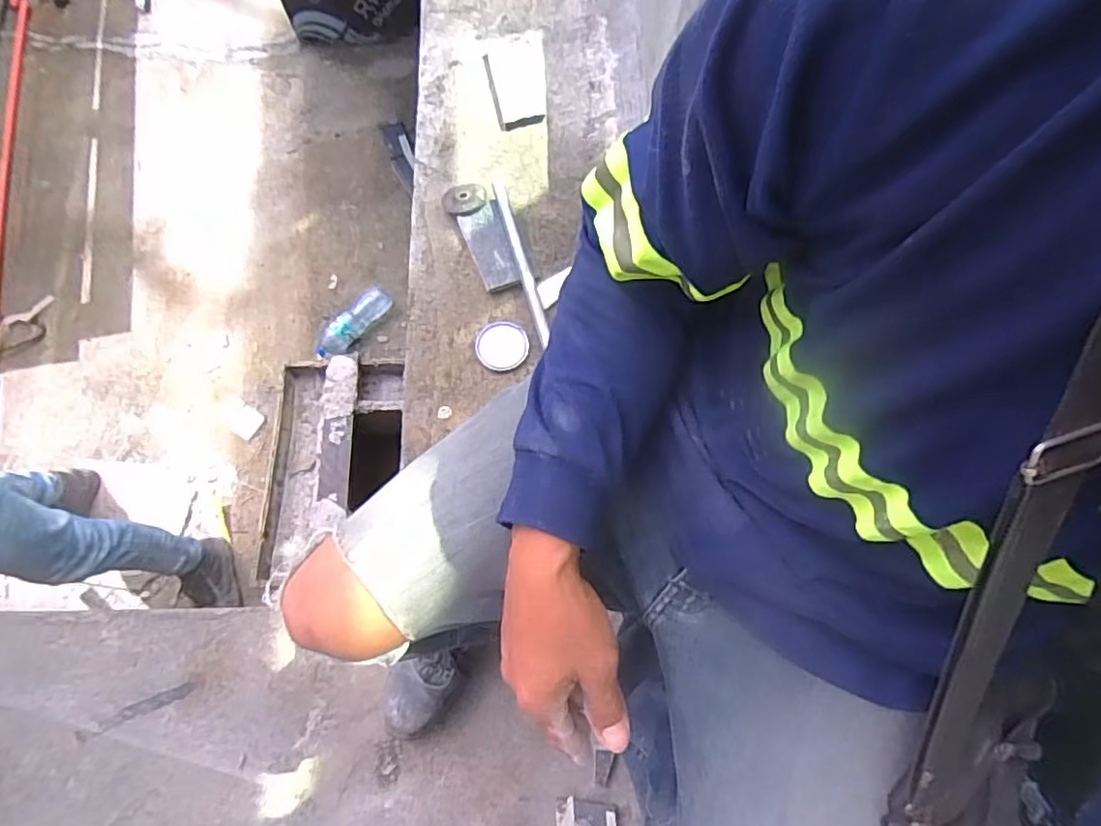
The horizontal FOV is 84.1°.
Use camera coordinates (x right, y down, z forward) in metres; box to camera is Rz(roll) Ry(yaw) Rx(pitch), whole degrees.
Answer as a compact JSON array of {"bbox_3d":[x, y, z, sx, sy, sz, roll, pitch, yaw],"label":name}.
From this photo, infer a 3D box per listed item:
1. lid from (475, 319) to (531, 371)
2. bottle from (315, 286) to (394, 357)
[{"bbox_3d":[-0.085,-0.119,1.074,0.093,0.007,0.088,0,73,0],"label":"lid"},{"bbox_3d":[-0.596,-0.268,1.843,0.081,0.065,0.272,42,77,12],"label":"bottle"}]

